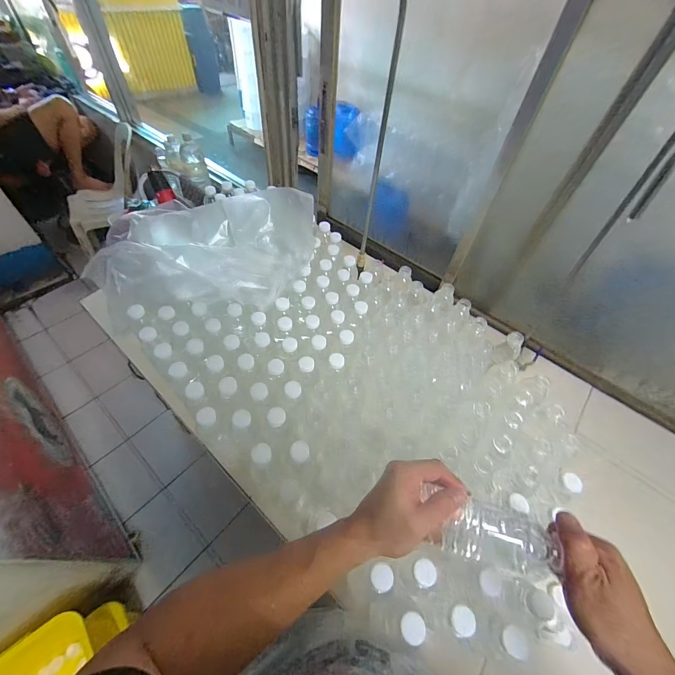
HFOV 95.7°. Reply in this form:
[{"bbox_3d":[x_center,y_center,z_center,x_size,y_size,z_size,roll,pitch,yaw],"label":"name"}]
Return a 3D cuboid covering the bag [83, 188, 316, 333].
[{"bbox_3d":[-0.306,-0.183,0.705,0.503,0.155,0.260,-2,53,-7],"label":"bag"}]

